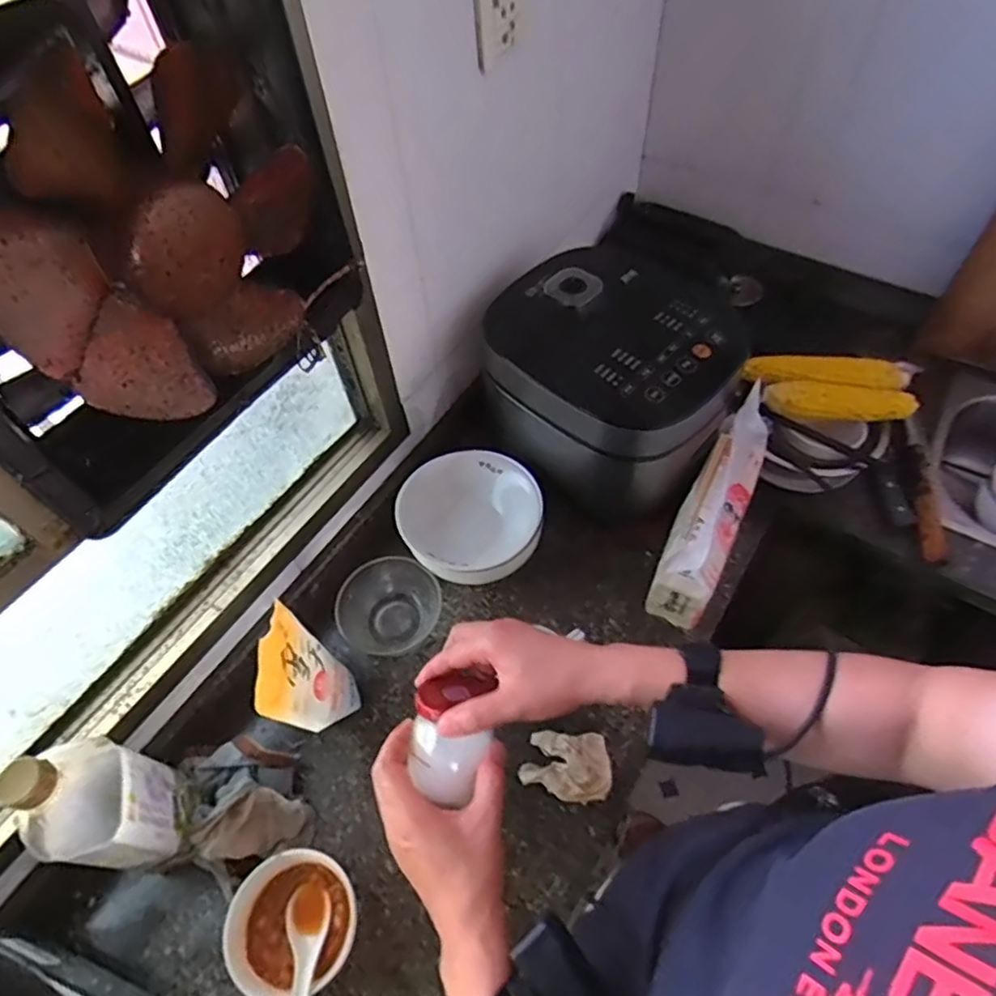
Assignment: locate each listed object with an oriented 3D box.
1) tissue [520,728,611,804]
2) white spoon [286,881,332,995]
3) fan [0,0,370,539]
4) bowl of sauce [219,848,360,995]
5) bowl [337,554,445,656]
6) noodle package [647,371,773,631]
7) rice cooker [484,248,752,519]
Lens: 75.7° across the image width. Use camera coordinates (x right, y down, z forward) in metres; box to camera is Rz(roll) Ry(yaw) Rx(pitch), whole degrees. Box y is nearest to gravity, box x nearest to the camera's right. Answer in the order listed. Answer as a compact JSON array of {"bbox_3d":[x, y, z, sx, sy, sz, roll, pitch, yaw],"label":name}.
[{"bbox_3d":[0.072,0.286,0.686,0.094,0.022,0.068,-3,56,1],"label":"tissue"},{"bbox_3d":[-0.173,0.411,0.576,0.041,0.020,0.121,-11,27,-4],"label":"white spoon"},{"bbox_3d":[-0.250,-0.188,0.438,0.142,0.321,0.338,25,61,19],"label":"fan"},{"bbox_3d":[-0.188,0.398,0.599,0.109,0.055,0.113,-1,56,2],"label":"bowl of sauce"},{"bbox_3d":[-0.134,0.132,0.779,0.099,0.057,0.115,38,65,25],"label":"bowl"},{"bbox_3d":[0.262,0.018,0.784,0.066,0.150,0.253,23,60,18],"label":"noodle package"},{"bbox_3d":[0.134,-0.133,0.824,0.284,0.258,0.217,31,63,21],"label":"rice cooker"}]

